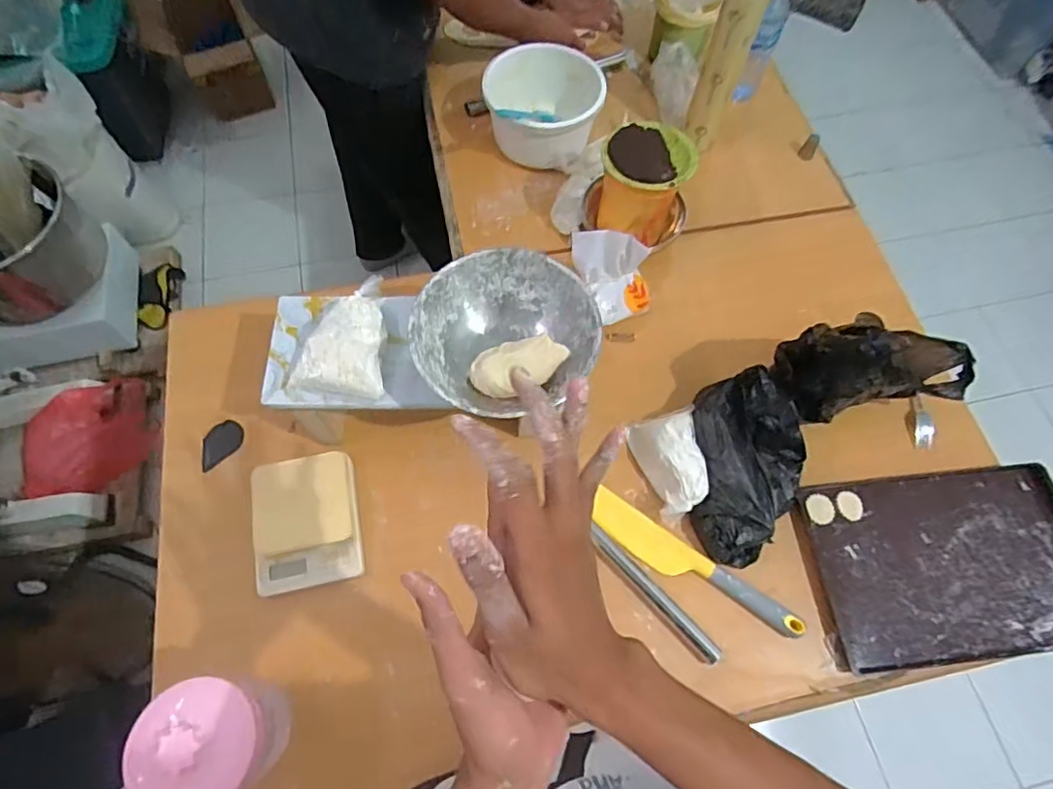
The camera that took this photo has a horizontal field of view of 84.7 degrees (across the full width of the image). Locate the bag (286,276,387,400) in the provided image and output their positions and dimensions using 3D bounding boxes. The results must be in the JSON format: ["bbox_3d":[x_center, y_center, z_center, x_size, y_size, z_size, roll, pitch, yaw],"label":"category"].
[{"bbox_3d":[-0.234,-0.079,0.726,0.113,0.039,0.169,1,66,-2],"label":"bag"}]

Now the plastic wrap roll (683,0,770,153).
[{"bbox_3d":[0.325,-0.549,0.948,0.063,0.301,0.068,20,67,7],"label":"plastic wrap roll"}]

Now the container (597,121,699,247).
[{"bbox_3d":[0.181,-0.323,0.918,0.129,0.168,0.114,26,68,9],"label":"container"}]

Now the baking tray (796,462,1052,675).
[{"bbox_3d":[0.581,0.226,0.784,0.373,0.027,0.240,-5,66,-4],"label":"baking tray"}]

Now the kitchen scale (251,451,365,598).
[{"bbox_3d":[-0.294,0.167,0.769,0.132,0.027,0.169,-9,67,-6],"label":"kitchen scale"}]

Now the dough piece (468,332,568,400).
[{"bbox_3d":[-0.009,-0.034,0.689,0.112,0.031,0.067,-4,66,-4],"label":"dough piece"}]

